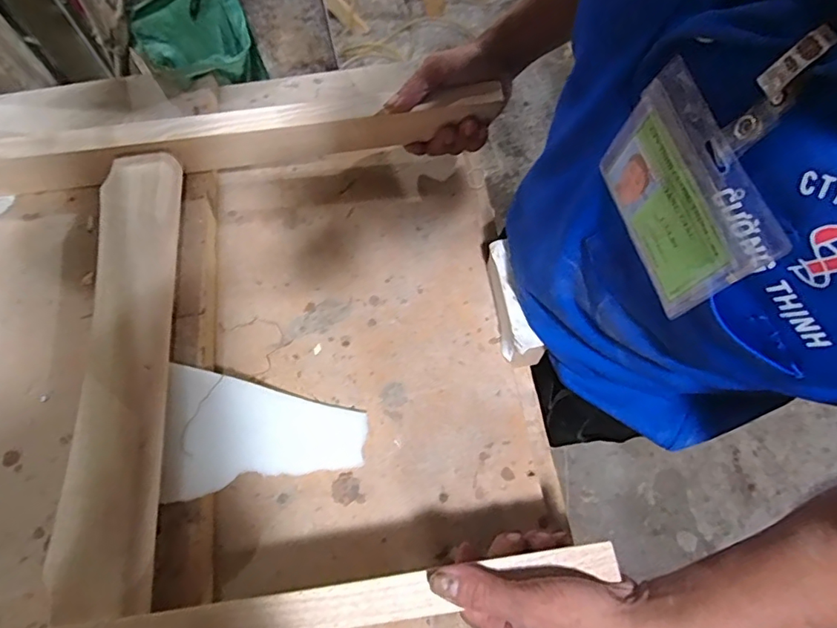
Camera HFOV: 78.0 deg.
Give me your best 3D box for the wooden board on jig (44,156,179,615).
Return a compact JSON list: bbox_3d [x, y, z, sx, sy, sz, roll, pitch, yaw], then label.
[{"bbox_3d":[-0.268,0.030,0.478,0.074,0.028,0.428,-8,67,-1],"label":"wooden board on jig"}]

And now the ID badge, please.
[{"bbox_3d":[0.127,-0.057,0.253,0.012,0.085,0.102,-16,67,-4],"label":"ID badge"}]

